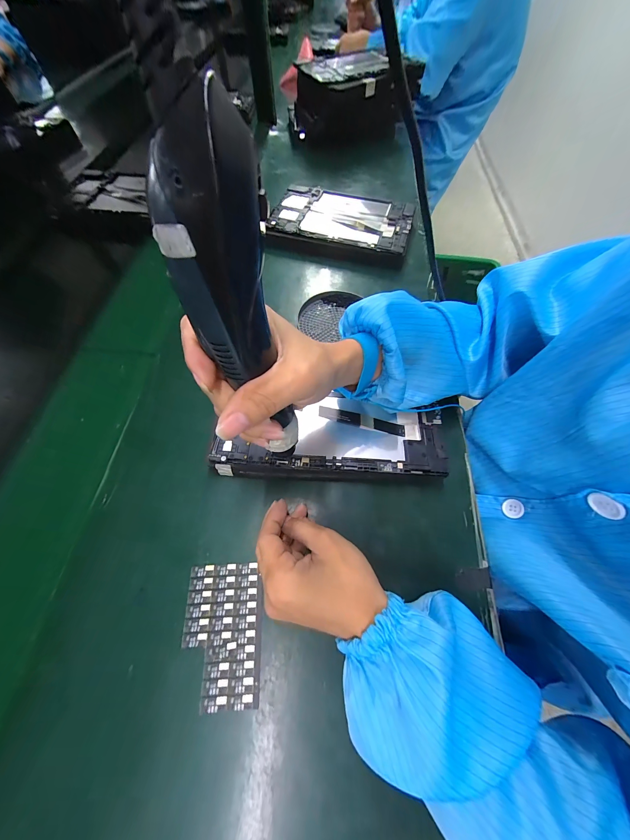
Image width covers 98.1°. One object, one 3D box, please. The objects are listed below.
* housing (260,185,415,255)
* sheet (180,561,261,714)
[{"bbox_3d":[0.046,-0.350,0.486,0.239,0.035,0.142,13,64,7],"label":"housing"},{"bbox_3d":[-0.079,0.179,0.232,0.064,0.004,0.098,-3,63,-1],"label":"sheet"}]

